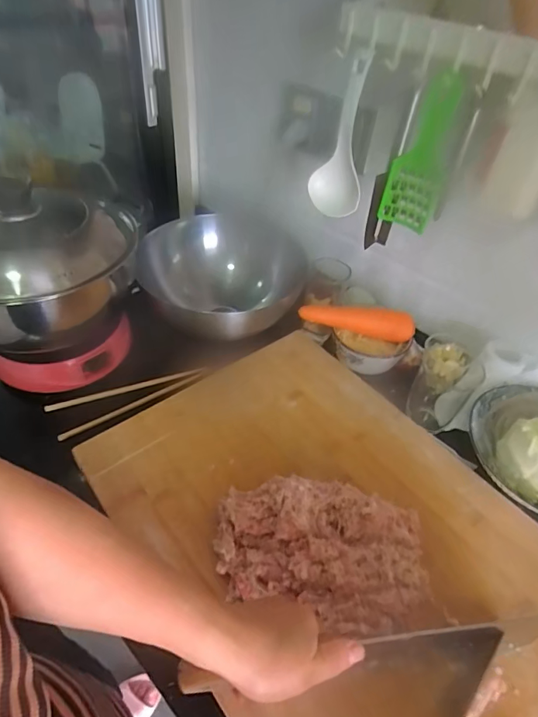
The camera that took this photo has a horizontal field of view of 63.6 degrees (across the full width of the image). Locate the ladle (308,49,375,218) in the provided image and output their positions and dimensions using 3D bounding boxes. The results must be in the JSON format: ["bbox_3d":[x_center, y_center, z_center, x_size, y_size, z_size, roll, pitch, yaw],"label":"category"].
[{"bbox_3d":[0.101,-0.277,0.555,0.075,0.187,0.026,33,44,24],"label":"ladle"}]

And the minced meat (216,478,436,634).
[{"bbox_3d":[0.056,0.202,0.457,0.221,0.047,0.138,9,45,2],"label":"minced meat"}]

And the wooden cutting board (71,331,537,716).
[{"bbox_3d":[0.108,0.223,0.481,0.386,0.032,0.641,-28,55,-30],"label":"wooden cutting board"}]

